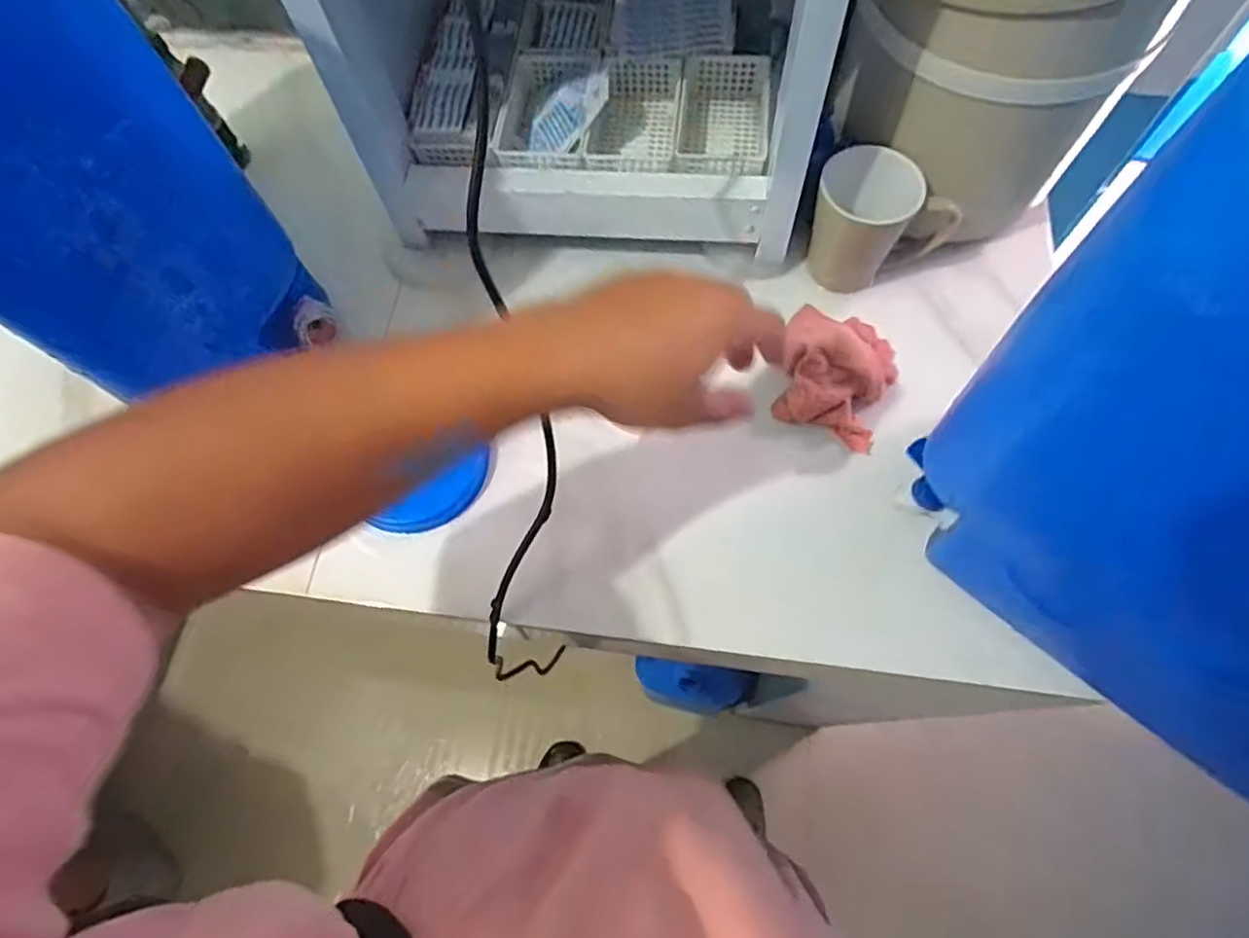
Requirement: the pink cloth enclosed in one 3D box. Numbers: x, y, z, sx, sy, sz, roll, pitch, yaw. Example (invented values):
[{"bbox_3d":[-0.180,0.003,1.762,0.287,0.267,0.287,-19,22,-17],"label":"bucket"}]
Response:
[{"bbox_3d":[0.177,-0.089,0.556,0.099,0.047,0.122,23,71,12],"label":"pink cloth"}]

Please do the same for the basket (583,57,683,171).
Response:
[{"bbox_3d":[0.009,-0.306,0.594,0.079,0.035,0.122,6,69,5],"label":"basket"}]

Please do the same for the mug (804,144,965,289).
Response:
[{"bbox_3d":[0.206,-0.204,0.569,0.115,0.095,0.076,34,74,15],"label":"mug"}]

